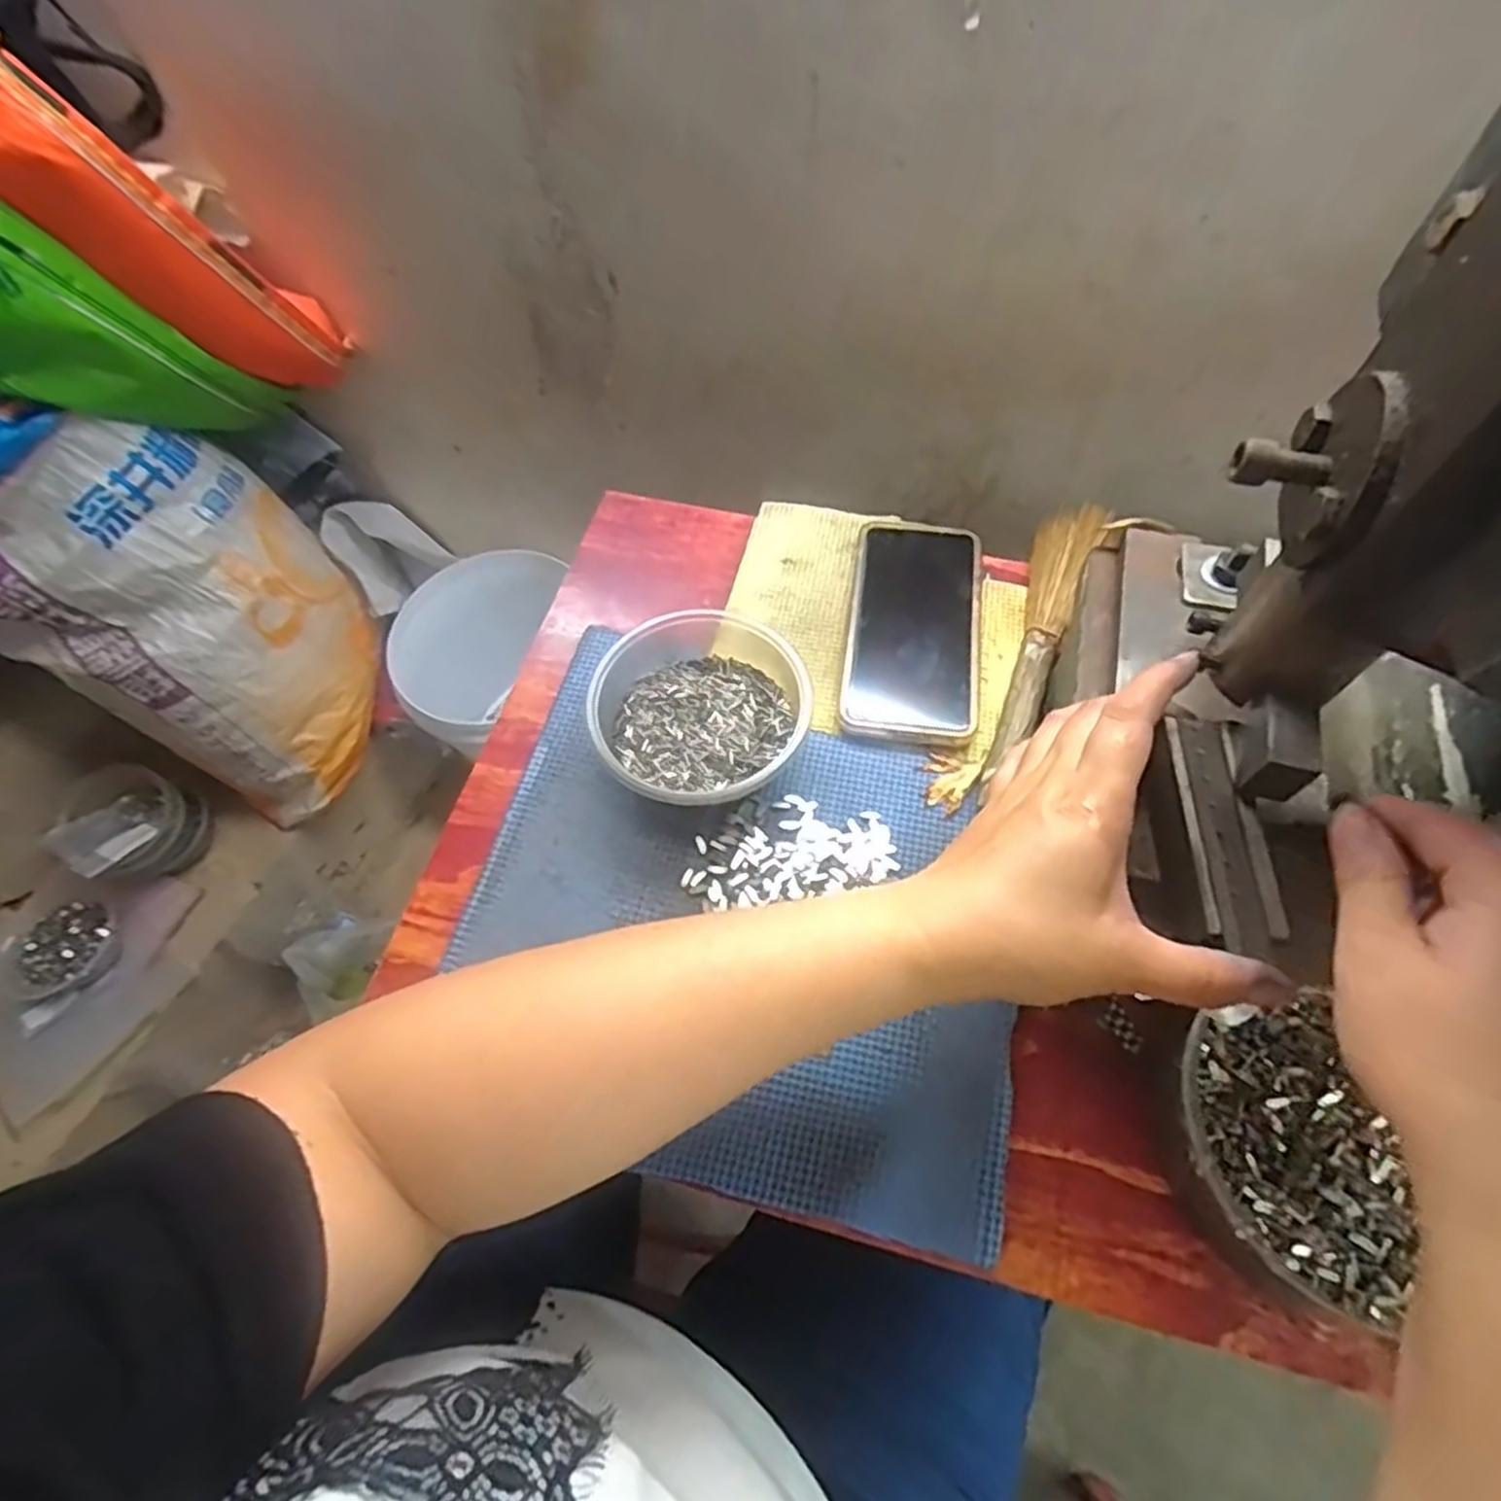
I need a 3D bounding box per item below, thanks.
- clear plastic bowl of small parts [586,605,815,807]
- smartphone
[{"bbox_3d":[-0.031,-0.022,0.418,0.111,0.044,0.123,-32,65,-15],"label":"clear plastic bowl of small parts"},{"bbox_3d":[0.097,-0.076,0.465,0.075,0.009,0.156,7,61,5],"label":"smartphone"}]

